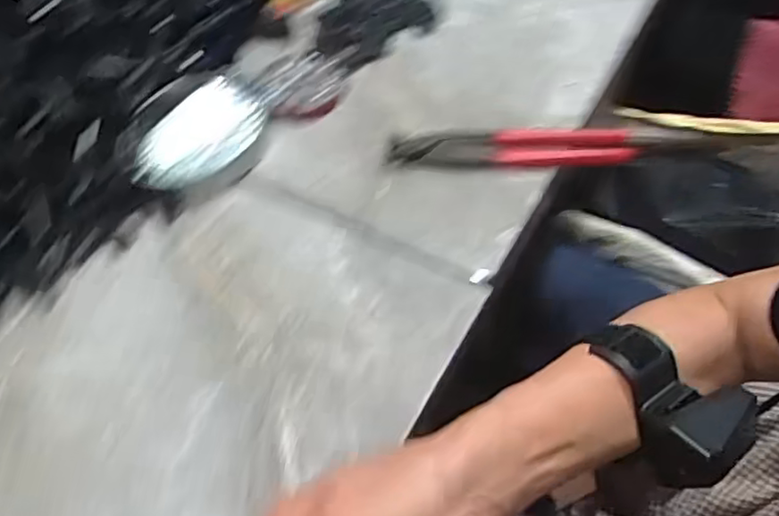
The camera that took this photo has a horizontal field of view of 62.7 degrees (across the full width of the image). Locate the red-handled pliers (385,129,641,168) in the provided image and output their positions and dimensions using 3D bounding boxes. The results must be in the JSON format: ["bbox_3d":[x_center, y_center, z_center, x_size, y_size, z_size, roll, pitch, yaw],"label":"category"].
[{"bbox_3d":[0.100,-0.094,0.538,0.200,0.017,0.037,0,56,1],"label":"red-handled pliers"}]

